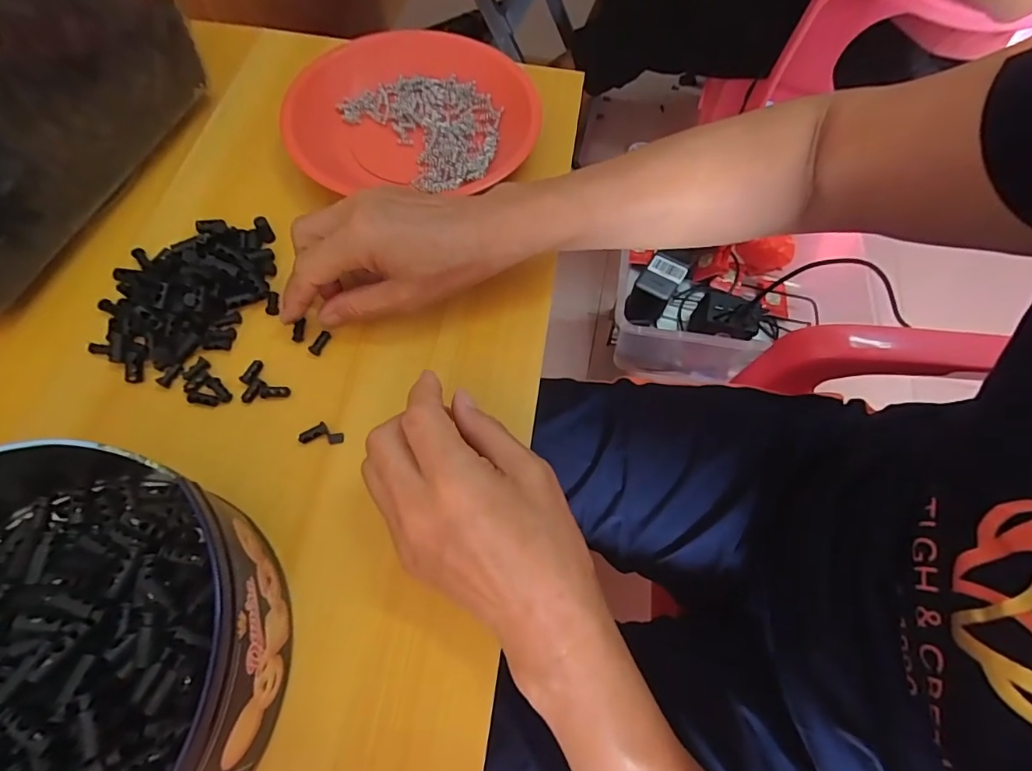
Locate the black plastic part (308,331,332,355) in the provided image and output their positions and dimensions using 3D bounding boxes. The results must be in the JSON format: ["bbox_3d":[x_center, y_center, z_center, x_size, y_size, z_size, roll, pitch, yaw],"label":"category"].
[{"bbox_3d":[-0.128,-0.028,0.320,0.006,0.006,0.017,30,68,12],"label":"black plastic part"}]

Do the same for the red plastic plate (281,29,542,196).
[{"bbox_3d":[-0.082,-0.228,0.404,0.187,0.030,0.187,-6,66,-4],"label":"red plastic plate"}]

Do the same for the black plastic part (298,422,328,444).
[{"bbox_3d":[-0.122,0.029,0.296,0.017,0.006,0.008,-23,68,-11],"label":"black plastic part"}]

